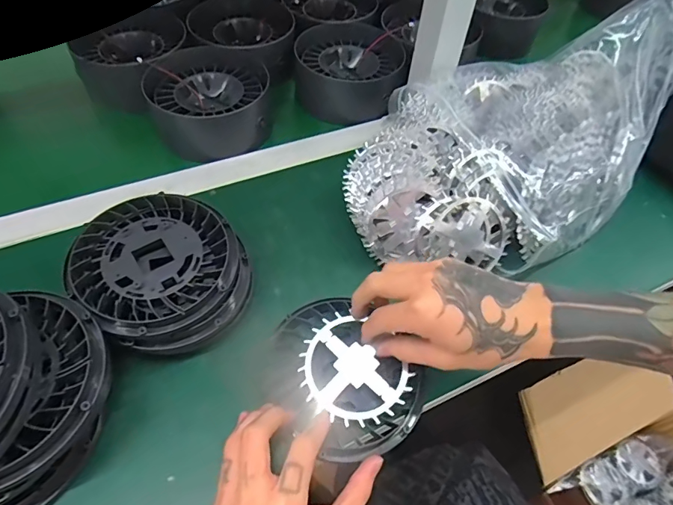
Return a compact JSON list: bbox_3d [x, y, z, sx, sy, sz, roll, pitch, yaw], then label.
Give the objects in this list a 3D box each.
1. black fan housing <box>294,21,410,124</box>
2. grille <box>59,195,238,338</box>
[{"bbox_3d":[0.015,-0.247,0.595,0.141,0.064,0.135,2,54,-2],"label":"black fan housing"},{"bbox_3d":[-0.150,0.006,0.368,0.127,0.018,0.125,2,54,-2],"label":"grille"}]

